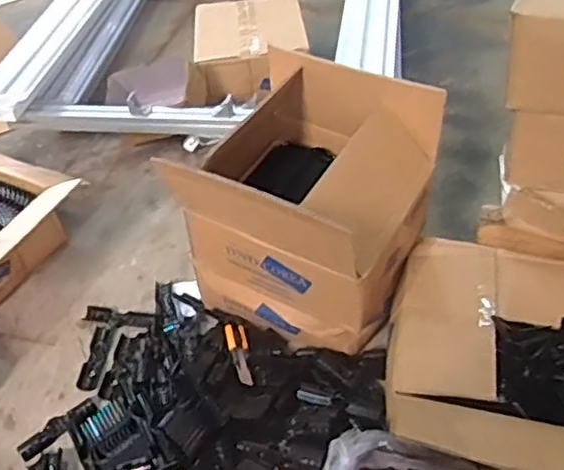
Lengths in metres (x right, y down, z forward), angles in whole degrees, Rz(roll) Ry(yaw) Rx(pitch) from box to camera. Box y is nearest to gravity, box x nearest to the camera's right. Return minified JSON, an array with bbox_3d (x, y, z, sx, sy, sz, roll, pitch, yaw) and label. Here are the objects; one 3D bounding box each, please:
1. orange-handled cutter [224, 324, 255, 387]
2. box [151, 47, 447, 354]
[{"bbox_3d":[-0.067,0.192,1.084,0.032,0.014,0.153,-12,31,-8],"label":"orange-handled cutter"},{"bbox_3d":[0.035,-0.036,1.093,0.334,0.355,0.310,19,49,23],"label":"box"}]

